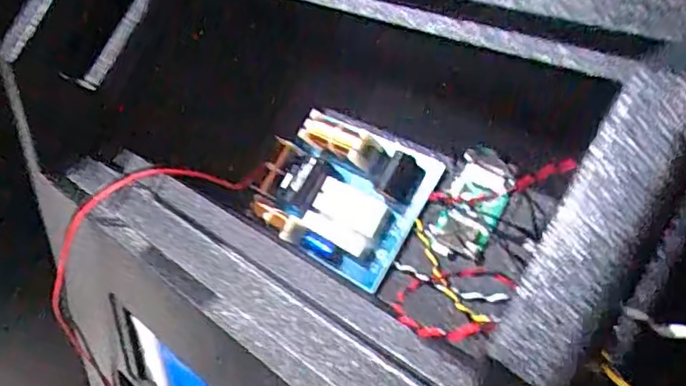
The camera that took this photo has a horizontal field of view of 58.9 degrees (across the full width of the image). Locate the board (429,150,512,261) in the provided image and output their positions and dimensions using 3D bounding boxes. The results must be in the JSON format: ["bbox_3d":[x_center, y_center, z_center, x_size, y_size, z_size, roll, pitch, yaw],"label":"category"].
[{"bbox_3d":[0.096,0.010,0.451,0.046,0.079,0.008,31,13,36],"label":"board"}]

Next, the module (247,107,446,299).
[{"bbox_3d":[-0.007,-0.001,0.511,0.149,0.114,0.024,27,-1,28],"label":"module"}]

